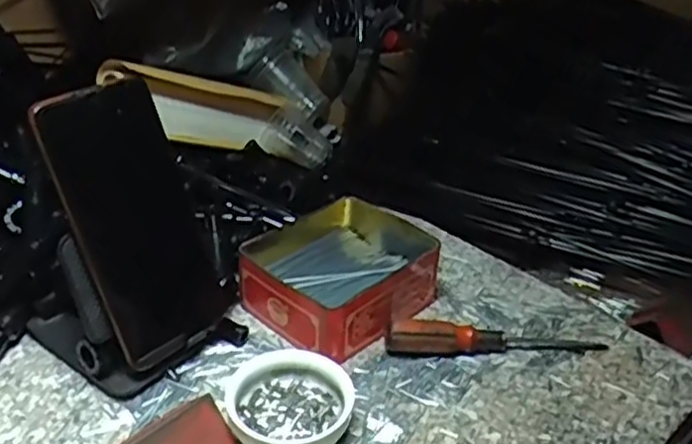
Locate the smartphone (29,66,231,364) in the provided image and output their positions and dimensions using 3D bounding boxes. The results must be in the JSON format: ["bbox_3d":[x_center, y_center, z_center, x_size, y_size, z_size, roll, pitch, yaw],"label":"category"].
[{"bbox_3d":[-0.124,0.000,0.429,0.015,0.164,0.079,-2,23,38],"label":"smartphone"}]

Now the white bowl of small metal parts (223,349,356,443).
[{"bbox_3d":[-0.033,0.107,0.410,0.071,0.029,0.064,3,31,-1],"label":"white bowl of small metal parts"}]

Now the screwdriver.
[{"bbox_3d":[0.101,0.076,0.478,0.148,0.024,0.016,-1,32,-6],"label":"screwdriver"}]

